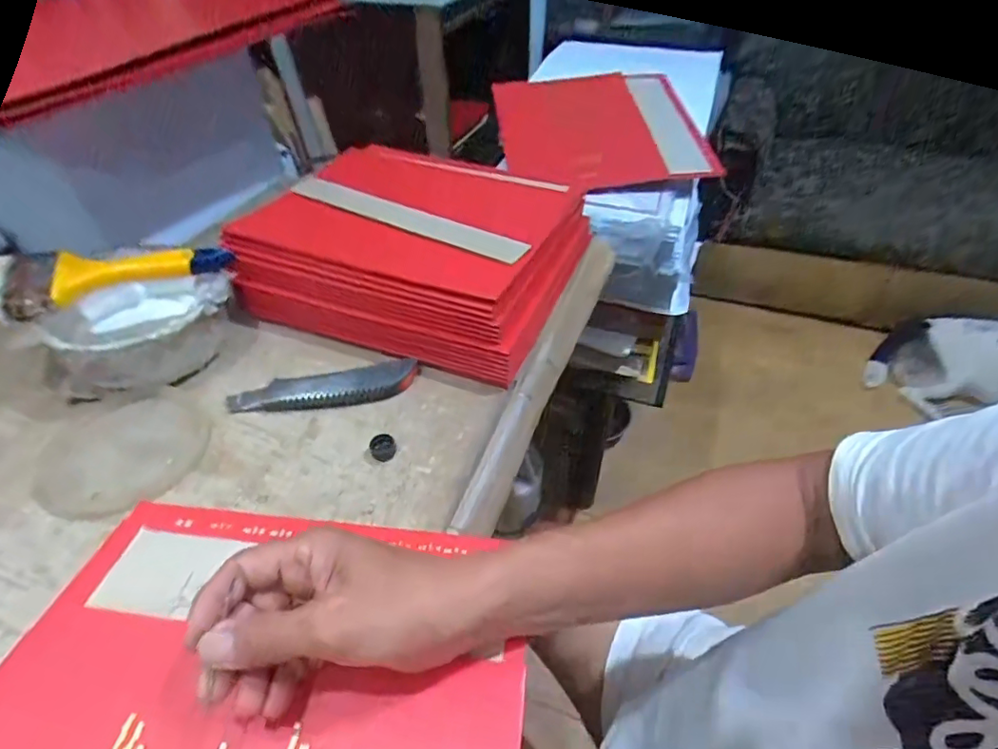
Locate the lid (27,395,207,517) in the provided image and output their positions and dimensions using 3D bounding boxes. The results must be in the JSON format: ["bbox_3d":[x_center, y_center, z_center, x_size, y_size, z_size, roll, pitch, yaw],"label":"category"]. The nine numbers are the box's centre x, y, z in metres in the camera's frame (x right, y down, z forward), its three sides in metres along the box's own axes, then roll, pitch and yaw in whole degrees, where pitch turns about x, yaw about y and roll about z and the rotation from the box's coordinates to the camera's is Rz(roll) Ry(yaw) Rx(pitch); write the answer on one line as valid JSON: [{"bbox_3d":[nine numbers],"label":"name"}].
[{"bbox_3d":[-0.305,0.062,0.443,0.124,0.008,0.124,0,43,0],"label":"lid"}]

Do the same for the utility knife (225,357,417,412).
[{"bbox_3d":[-0.154,0.012,0.478,0.162,0.024,0.038,-9,43,-8],"label":"utility knife"}]

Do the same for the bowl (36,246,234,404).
[{"bbox_3d":[-0.331,-0.046,0.503,0.164,0.078,0.141,9,44,11],"label":"bowl"}]

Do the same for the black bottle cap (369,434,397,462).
[{"bbox_3d":[-0.093,0.058,0.437,0.020,0.014,0.020,0,43,0],"label":"black bottle cap"}]

